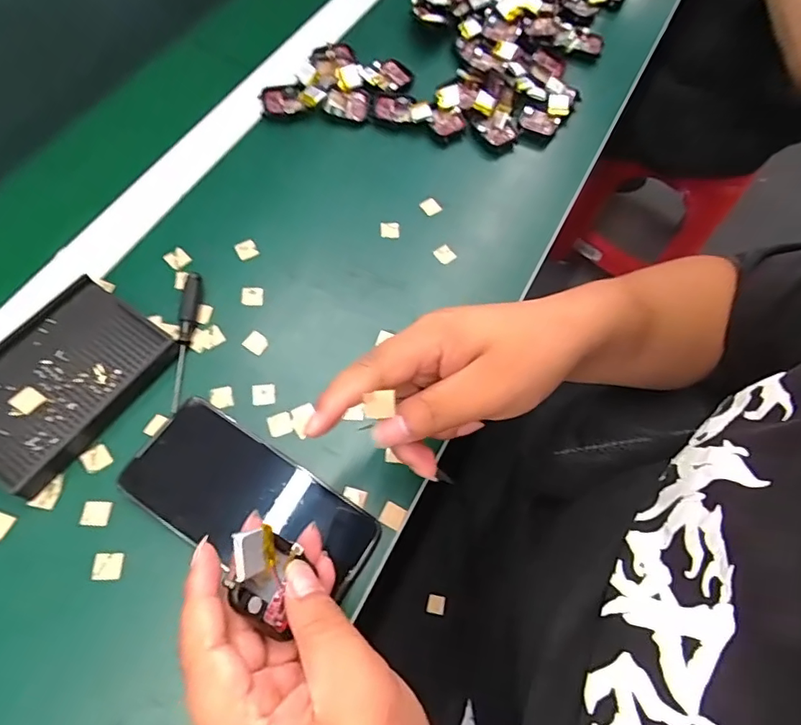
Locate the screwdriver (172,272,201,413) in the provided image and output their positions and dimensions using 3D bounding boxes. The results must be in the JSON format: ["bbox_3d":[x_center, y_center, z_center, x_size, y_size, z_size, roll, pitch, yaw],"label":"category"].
[{"bbox_3d":[-0.164,-0.020,0.385,0.013,0.014,0.113,3,65,-5],"label":"screwdriver"}]

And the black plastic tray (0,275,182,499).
[{"bbox_3d":[-0.242,0.011,0.362,0.093,0.025,0.136,34,67,9],"label":"black plastic tray"}]

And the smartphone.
[{"bbox_3d":[-0.097,0.093,0.337,0.160,0.016,0.075,30,67,11],"label":"smartphone"}]

